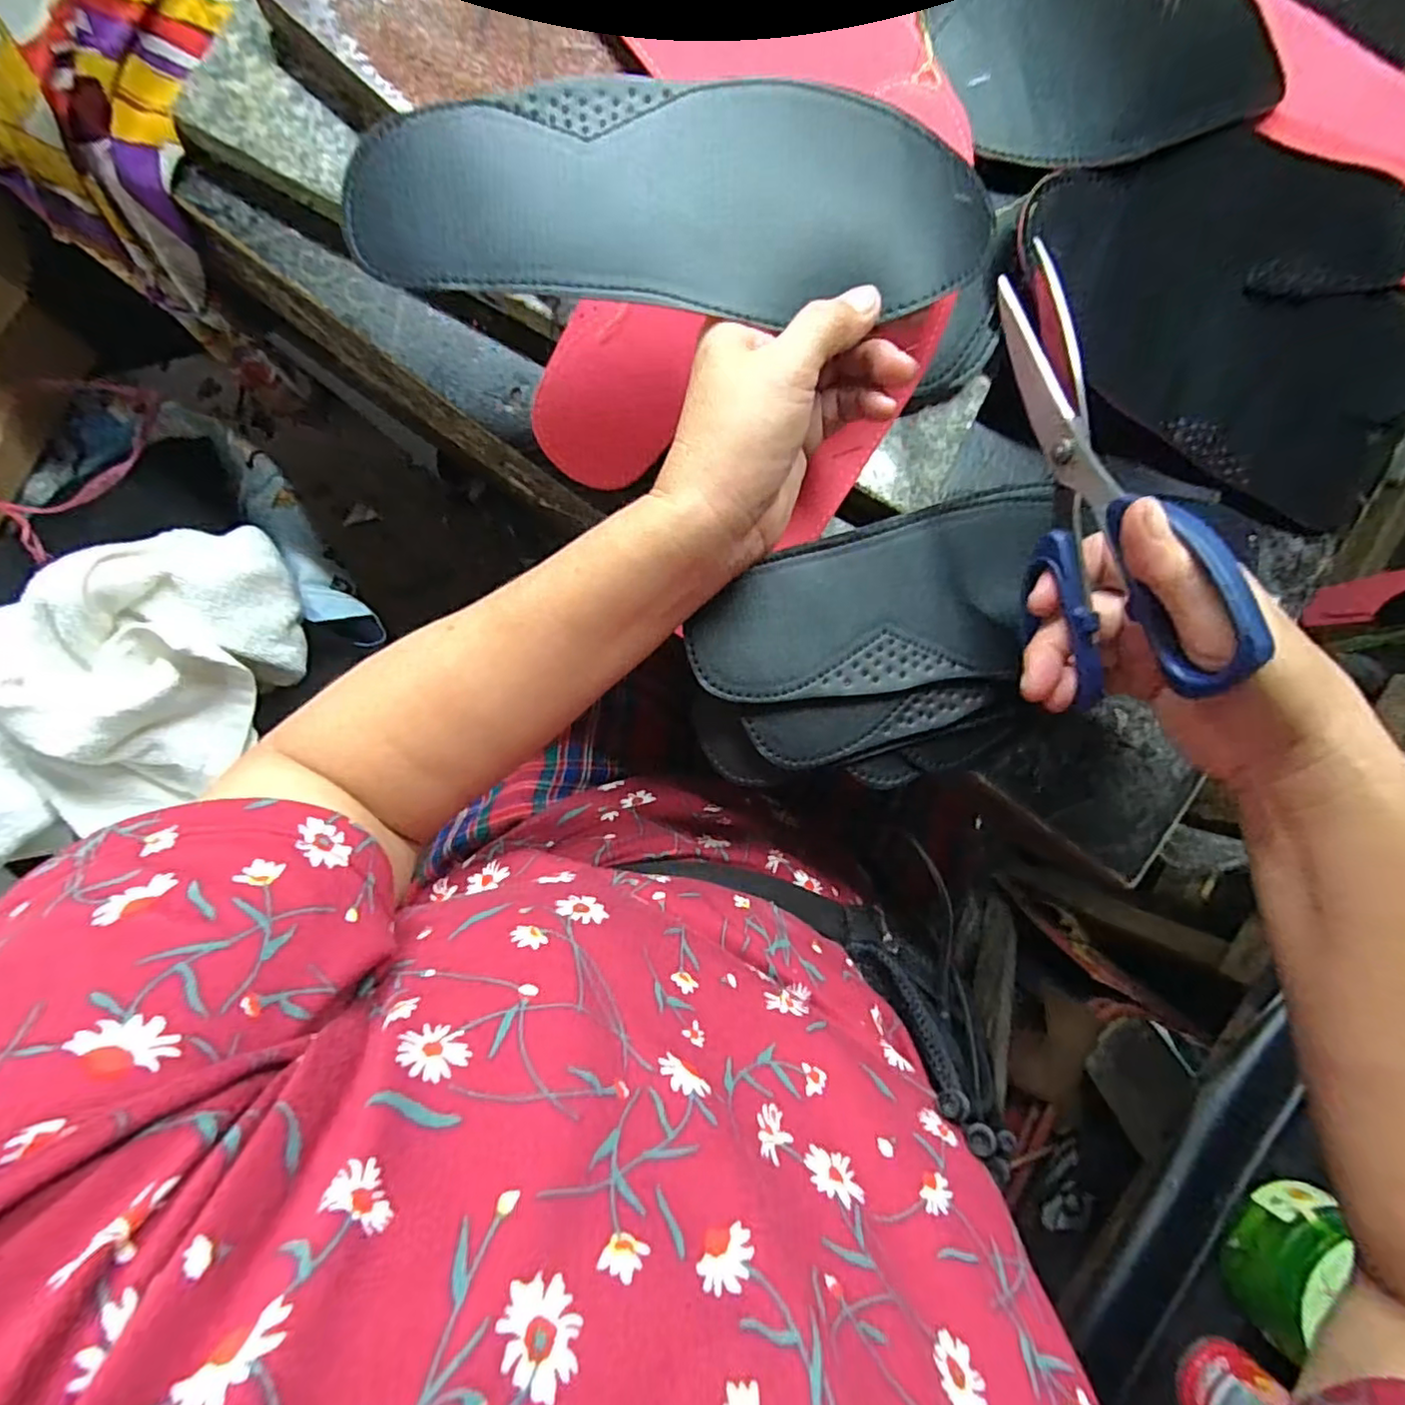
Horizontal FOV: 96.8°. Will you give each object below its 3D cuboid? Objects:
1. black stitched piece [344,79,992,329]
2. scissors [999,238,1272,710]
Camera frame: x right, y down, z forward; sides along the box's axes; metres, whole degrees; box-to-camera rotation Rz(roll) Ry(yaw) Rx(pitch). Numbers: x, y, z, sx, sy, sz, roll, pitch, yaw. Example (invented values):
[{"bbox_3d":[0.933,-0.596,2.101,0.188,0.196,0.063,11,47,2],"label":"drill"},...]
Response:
[{"bbox_3d":[-0.007,-0.193,0.241,0.242,0.018,0.081,-2,89,-5],"label":"black stitched piece"},{"bbox_3d":[0.154,-0.089,0.255,0.014,0.081,0.184,-13,80,-6],"label":"scissors"}]

